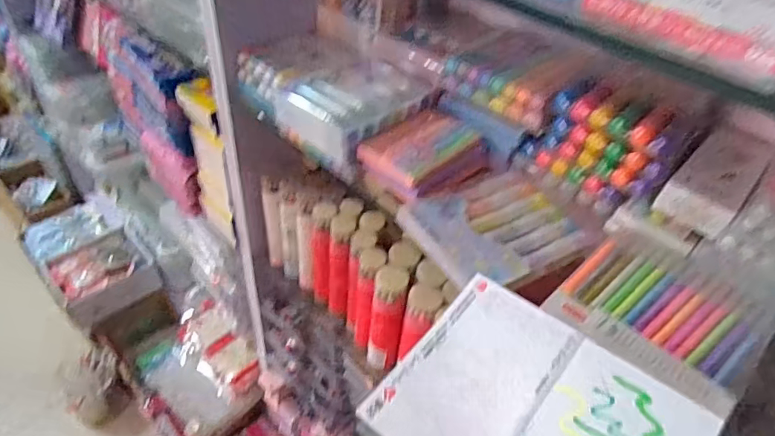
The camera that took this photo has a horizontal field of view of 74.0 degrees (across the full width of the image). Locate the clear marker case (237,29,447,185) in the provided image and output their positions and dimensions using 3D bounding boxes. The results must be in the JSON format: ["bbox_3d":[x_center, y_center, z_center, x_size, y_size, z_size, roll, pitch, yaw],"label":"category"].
[{"bbox_3d":[-0.069,-0.152,0.613,0.147,0.061,0.231,-29,52,-32],"label":"clear marker case"}]

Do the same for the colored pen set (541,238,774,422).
[{"bbox_3d":[0.226,0.078,0.423,0.142,0.022,0.141,35,50,29],"label":"colored pen set"}]

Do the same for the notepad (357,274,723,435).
[{"bbox_3d":[0.083,0.115,0.294,0.159,0.009,0.123,30,65,29],"label":"notepad"}]

